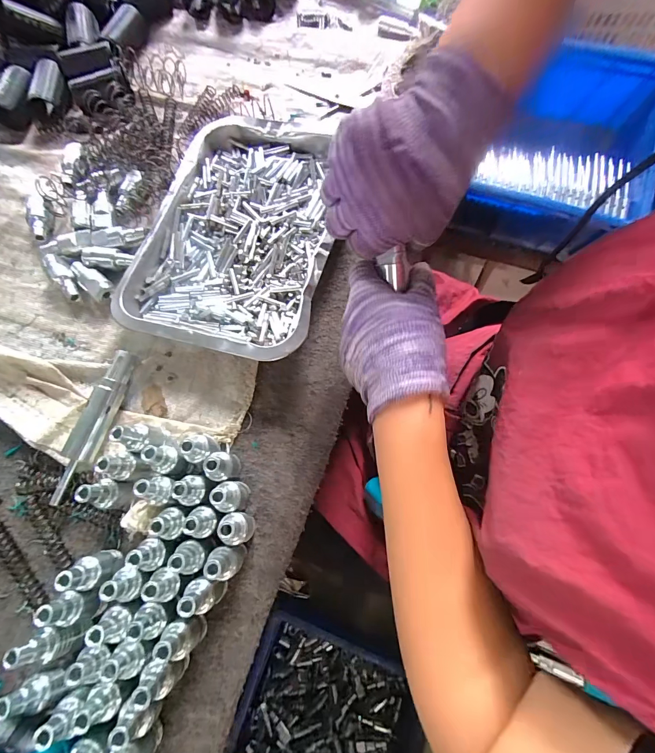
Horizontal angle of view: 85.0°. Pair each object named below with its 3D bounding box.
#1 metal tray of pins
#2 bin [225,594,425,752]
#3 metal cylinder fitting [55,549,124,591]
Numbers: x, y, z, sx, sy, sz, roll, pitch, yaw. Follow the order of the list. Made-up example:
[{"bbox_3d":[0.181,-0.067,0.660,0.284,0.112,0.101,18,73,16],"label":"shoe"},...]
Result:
[{"bbox_3d":[-0.082,-0.140,0.346,0.185,0.040,0.255,13,73,6],"label":"metal tray of pins"},{"bbox_3d":[-0.008,0.666,0.625,0.286,0.119,0.404,14,73,6],"label":"bin"},{"bbox_3d":[-0.165,0.138,0.256,0.018,0.052,0.022,-19,73,-4],"label":"metal cylinder fitting"}]

